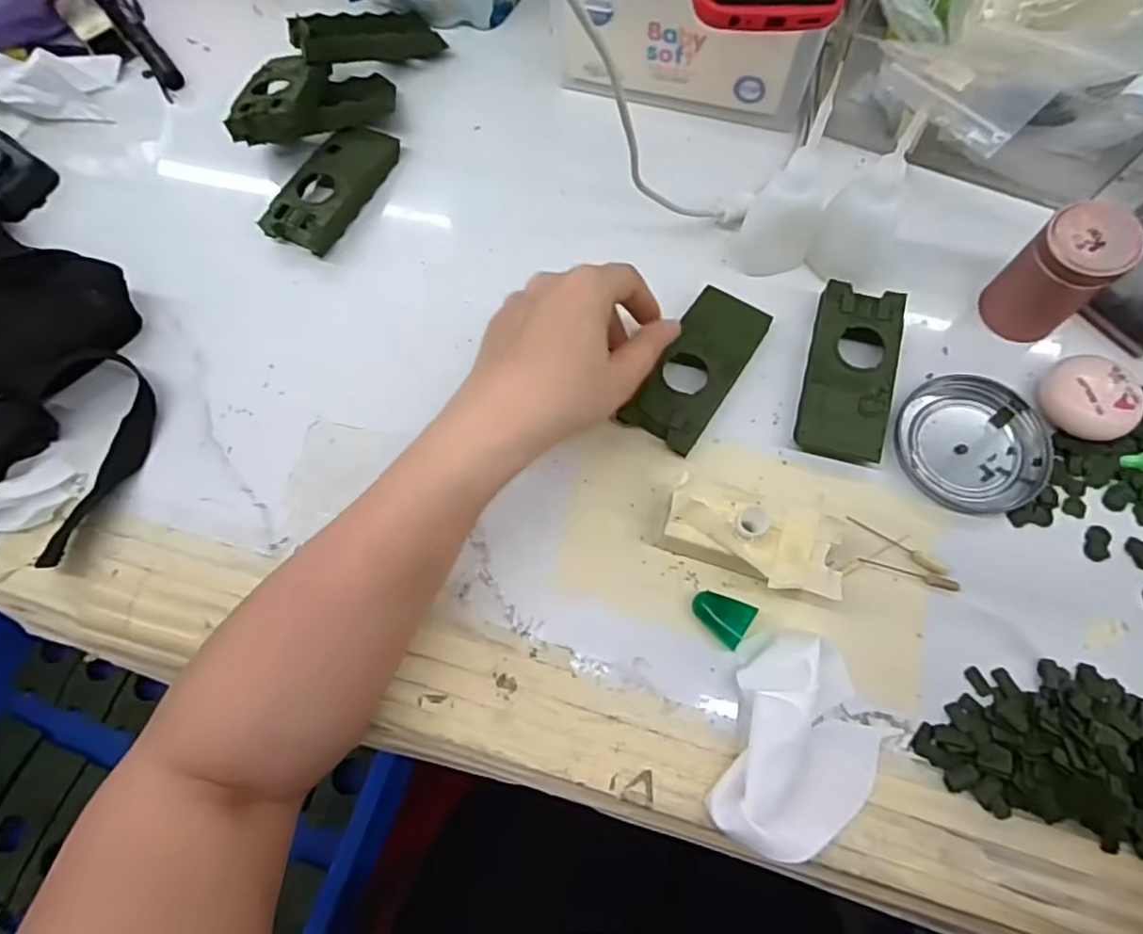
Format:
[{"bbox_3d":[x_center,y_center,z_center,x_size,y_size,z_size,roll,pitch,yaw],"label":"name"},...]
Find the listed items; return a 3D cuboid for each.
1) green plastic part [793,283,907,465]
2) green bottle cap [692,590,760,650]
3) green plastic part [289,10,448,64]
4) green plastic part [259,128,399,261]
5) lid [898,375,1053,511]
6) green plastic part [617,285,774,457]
[{"bbox_3d":[0.160,-0.054,0.360,0.045,0.021,0.105,13,70,7],"label":"green plastic part"},{"bbox_3d":[0.076,0.076,0.320,0.029,0.018,0.023,32,74,13],"label":"green bottle cap"},{"bbox_3d":[-0.150,-0.318,0.459,0.101,0.019,0.043,-19,69,-23],"label":"green plastic part"},{"bbox_3d":[-0.161,-0.191,0.427,0.048,0.016,0.103,23,72,10],"label":"green plastic part"},{"bbox_3d":[0.224,-0.013,0.348,0.079,0.011,0.074,-1,69,2],"label":"lid"},{"bbox_3d":[0.075,-0.059,0.362,0.044,0.015,0.103,30,74,12],"label":"green plastic part"}]

